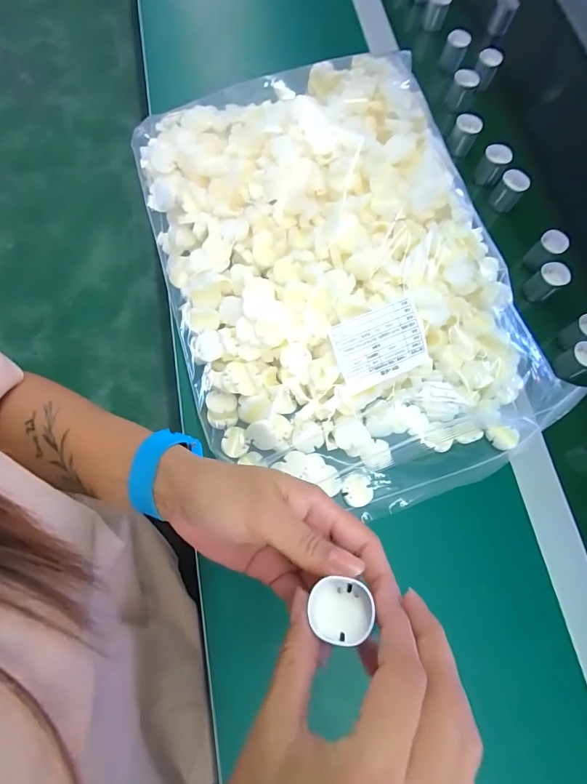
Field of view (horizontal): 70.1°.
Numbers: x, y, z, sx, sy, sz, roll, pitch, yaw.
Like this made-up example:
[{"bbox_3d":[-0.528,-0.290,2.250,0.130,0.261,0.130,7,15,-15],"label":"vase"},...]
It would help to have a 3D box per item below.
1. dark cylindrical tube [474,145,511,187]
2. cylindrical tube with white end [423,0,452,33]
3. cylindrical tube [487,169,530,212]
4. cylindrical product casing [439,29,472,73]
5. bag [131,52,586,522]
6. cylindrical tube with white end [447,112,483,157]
[{"bbox_3d":[0.238,-0.271,0.502,0.029,0.041,0.023,28,74,6],"label":"dark cylindrical tube"},{"bbox_3d":[0.203,-0.544,0.596,0.031,0.039,0.032,1,73,-2],"label":"cylindrical tube with white end"},{"bbox_3d":[0.253,-0.235,0.492,0.031,0.037,0.026,31,74,7],"label":"cylindrical tube"},{"bbox_3d":[0.215,-0.454,0.559,0.030,0.041,0.026,24,74,5],"label":"cylindrical product casing"},{"bbox_3d":[0.028,-0.123,0.394,0.310,0.081,0.456,-22,75,-9],"label":"bag"},{"bbox_3d":[0.210,-0.317,0.516,0.030,0.039,0.026,31,74,7],"label":"cylindrical tube with white end"}]

